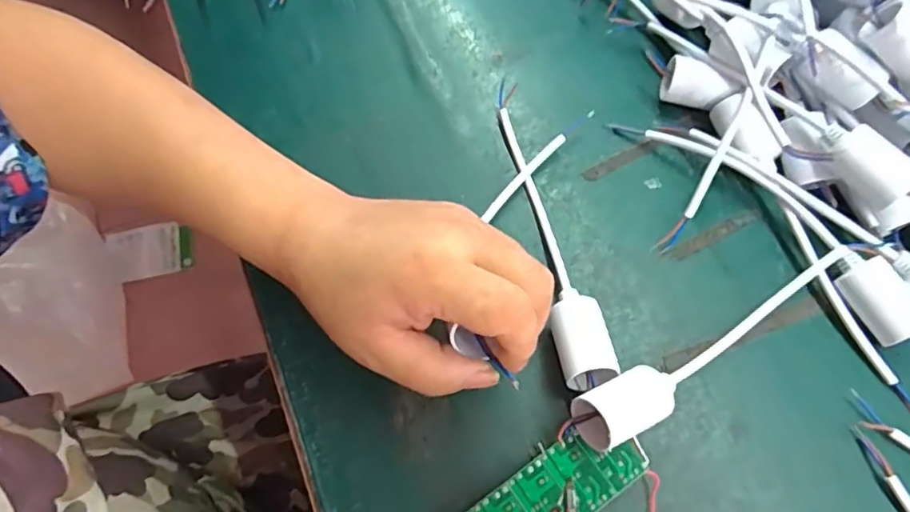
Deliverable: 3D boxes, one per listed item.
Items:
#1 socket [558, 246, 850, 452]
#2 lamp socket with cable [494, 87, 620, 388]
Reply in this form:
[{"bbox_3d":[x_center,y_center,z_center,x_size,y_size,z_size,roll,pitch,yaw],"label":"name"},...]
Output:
[{"bbox_3d":[0.139,0.051,0.308,0.186,0.034,0.028,-26,68,-12],"label":"socket"},{"bbox_3d":[0.052,-0.024,0.343,0.028,0.032,0.208,-9,66,-5],"label":"lamp socket with cable"}]

